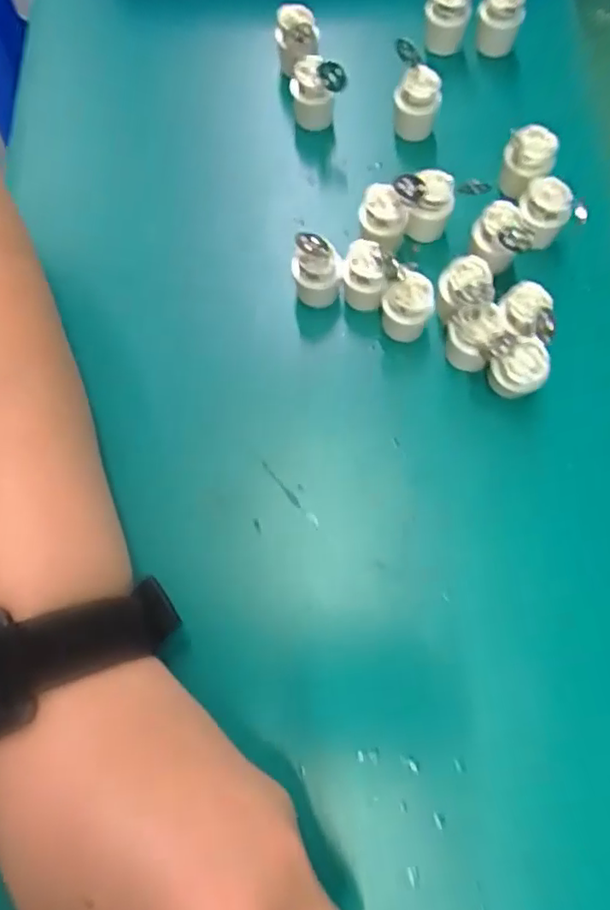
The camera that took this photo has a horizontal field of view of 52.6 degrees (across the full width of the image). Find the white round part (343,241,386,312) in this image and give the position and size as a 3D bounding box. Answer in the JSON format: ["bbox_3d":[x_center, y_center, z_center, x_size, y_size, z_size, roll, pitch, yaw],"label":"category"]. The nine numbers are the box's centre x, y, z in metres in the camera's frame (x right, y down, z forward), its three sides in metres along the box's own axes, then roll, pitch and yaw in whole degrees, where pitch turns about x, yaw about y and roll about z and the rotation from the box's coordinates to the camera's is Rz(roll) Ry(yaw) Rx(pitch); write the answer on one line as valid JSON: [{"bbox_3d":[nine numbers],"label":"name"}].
[{"bbox_3d":[0.026,-0.077,0.272,0.019,0.032,0.016,13,71,4],"label":"white round part"}]

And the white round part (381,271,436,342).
[{"bbox_3d":[0.044,-0.063,0.267,0.021,0.028,0.017,13,71,4],"label":"white round part"}]

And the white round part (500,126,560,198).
[{"bbox_3d":[0.102,-0.135,0.285,0.022,0.027,0.017,22,71,7],"label":"white round part"}]

